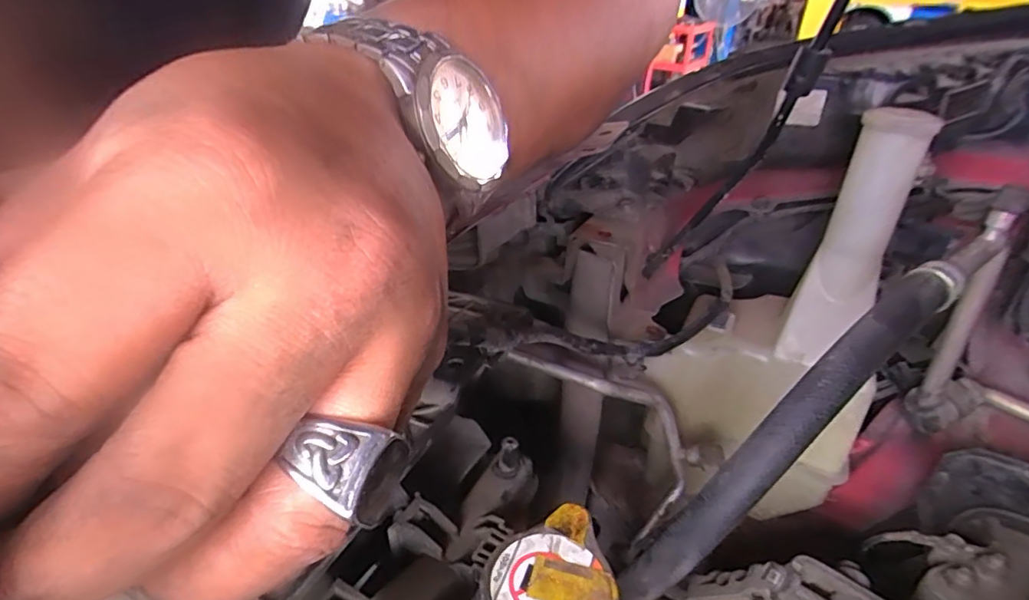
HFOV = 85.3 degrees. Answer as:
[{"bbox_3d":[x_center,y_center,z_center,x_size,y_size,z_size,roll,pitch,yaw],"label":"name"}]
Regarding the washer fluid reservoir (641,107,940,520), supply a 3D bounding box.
[{"bbox_3d":[0.187,0.024,0.432,0.152,0.310,0.119,0,31,-6],"label":"washer fluid reservoir"}]

